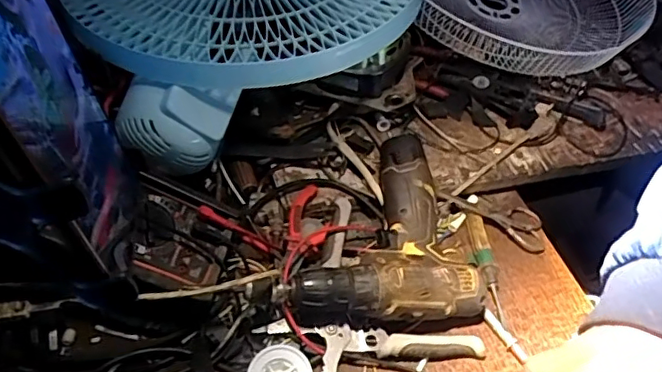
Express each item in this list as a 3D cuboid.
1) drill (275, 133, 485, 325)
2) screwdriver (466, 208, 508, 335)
[{"bbox_3d":[0.029,0.048,0.539,0.178,0.060,0.174,-10,46,-17],"label":"drill"},{"bbox_3d":[0.157,0.083,0.582,0.026,0.018,0.129,1,44,-6],"label":"screwdriver"}]

